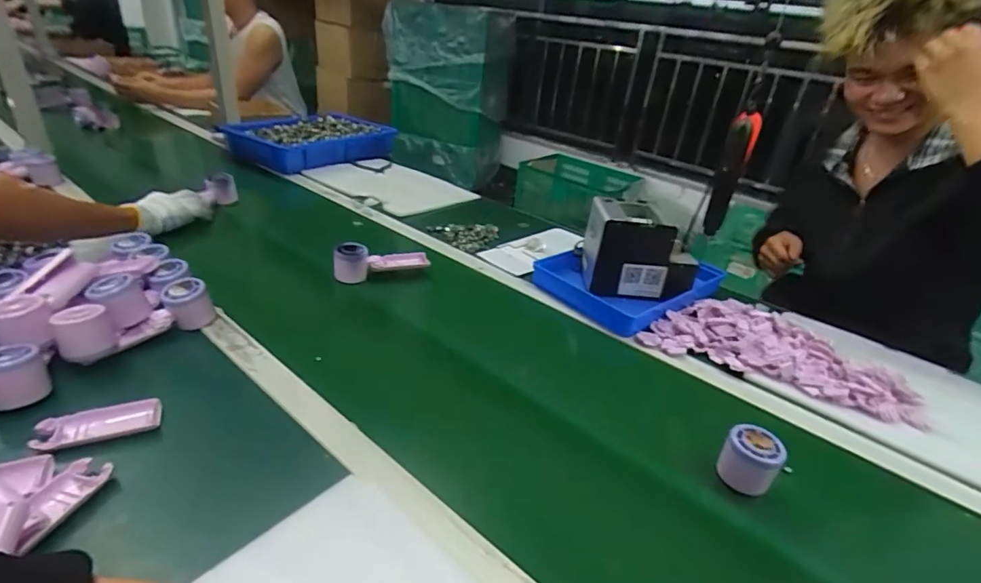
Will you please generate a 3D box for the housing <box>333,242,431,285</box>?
[{"bbox_3d":[-0.198,-0.057,0.883,0.164,0.056,0.054,-9,34,-25],"label":"housing"}]

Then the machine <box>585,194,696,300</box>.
[{"bbox_3d":[0.271,-0.077,0.897,0.181,0.136,0.133,6,30,0],"label":"machine"}]

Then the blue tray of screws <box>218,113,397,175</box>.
[{"bbox_3d":[-0.538,-0.461,1.501,0.322,0.091,0.436,25,35,28],"label":"blue tray of screws"}]

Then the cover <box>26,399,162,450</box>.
[{"bbox_3d":[-0.415,0.143,0.520,0.108,0.013,0.045,-10,34,-26],"label":"cover"}]

